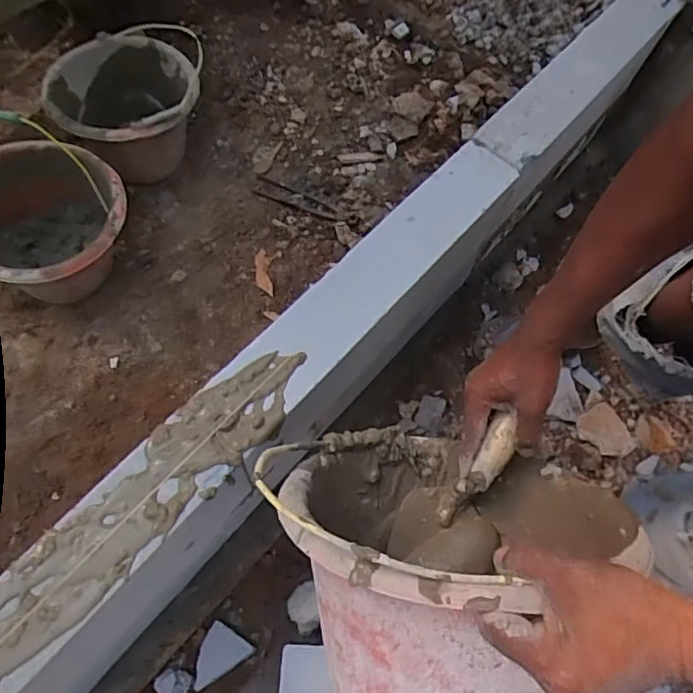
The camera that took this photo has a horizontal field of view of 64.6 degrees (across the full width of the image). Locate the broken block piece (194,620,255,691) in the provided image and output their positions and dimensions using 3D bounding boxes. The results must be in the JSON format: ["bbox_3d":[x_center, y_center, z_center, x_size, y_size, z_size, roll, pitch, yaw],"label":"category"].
[{"bbox_3d":[-0.222,0.541,0.947,0.083,0.016,0.098,33,67,8],"label":"broken block piece"}]

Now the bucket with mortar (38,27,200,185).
[{"bbox_3d":[-0.471,-0.512,1.218,0.289,0.211,0.300,2,67,-5],"label":"bucket with mortar"}]

